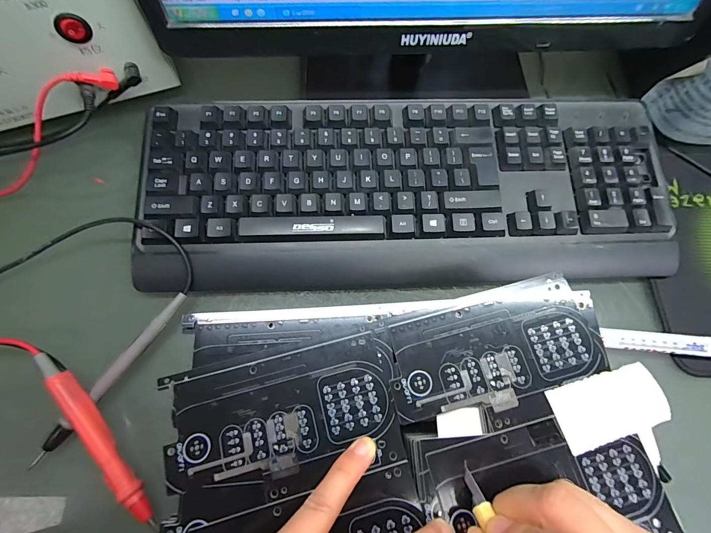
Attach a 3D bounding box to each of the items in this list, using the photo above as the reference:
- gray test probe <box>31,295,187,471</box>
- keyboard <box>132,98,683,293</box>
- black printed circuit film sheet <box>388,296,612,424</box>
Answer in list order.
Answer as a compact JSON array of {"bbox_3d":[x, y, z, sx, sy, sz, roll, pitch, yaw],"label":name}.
[{"bbox_3d":[-0.171,0.075,0.242,0.008,0.006,0.139,35,73,9],"label":"gray test probe"},{"bbox_3d":[0.047,-0.062,0.290,0.427,0.042,0.155,-1,71,-3],"label":"keyboard"},{"bbox_3d":[0.081,0.049,0.199,0.122,0.004,0.056,-9,74,-3],"label":"black printed circuit film sheet"}]

